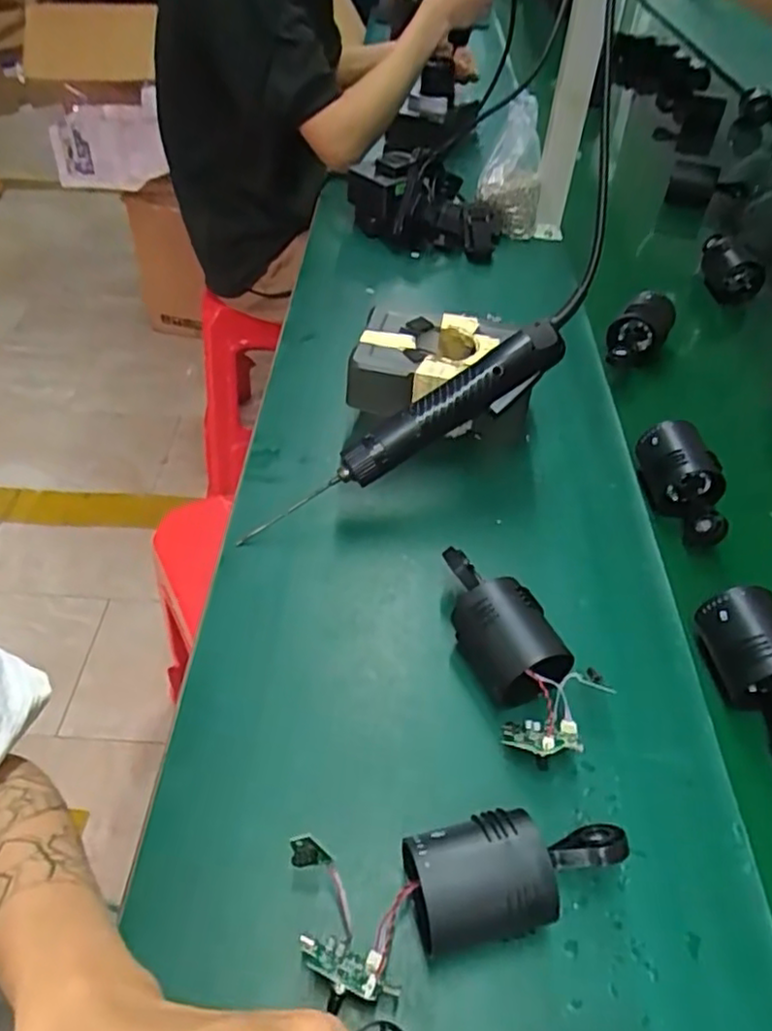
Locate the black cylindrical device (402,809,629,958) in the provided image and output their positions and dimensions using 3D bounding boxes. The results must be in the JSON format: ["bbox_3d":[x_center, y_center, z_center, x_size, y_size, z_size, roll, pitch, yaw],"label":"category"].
[{"bbox_3d":[0.067,0.182,0.348,0.112,0.056,0.051,-9,48,-13],"label":"black cylindrical device"}]

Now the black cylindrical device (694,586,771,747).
[{"bbox_3d":[0.246,0.105,0.445,0.056,0.048,0.121,-10,66,-14],"label":"black cylindrical device"}]

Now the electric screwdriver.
[{"bbox_3d":[0.016,-0.064,0.533,0.280,0.039,0.032,-33,54,-2],"label":"electric screwdriver"}]

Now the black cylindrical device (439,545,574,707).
[{"bbox_3d":[0.069,0.072,0.451,0.050,0.058,0.119,-19,51,-21],"label":"black cylindrical device"}]

